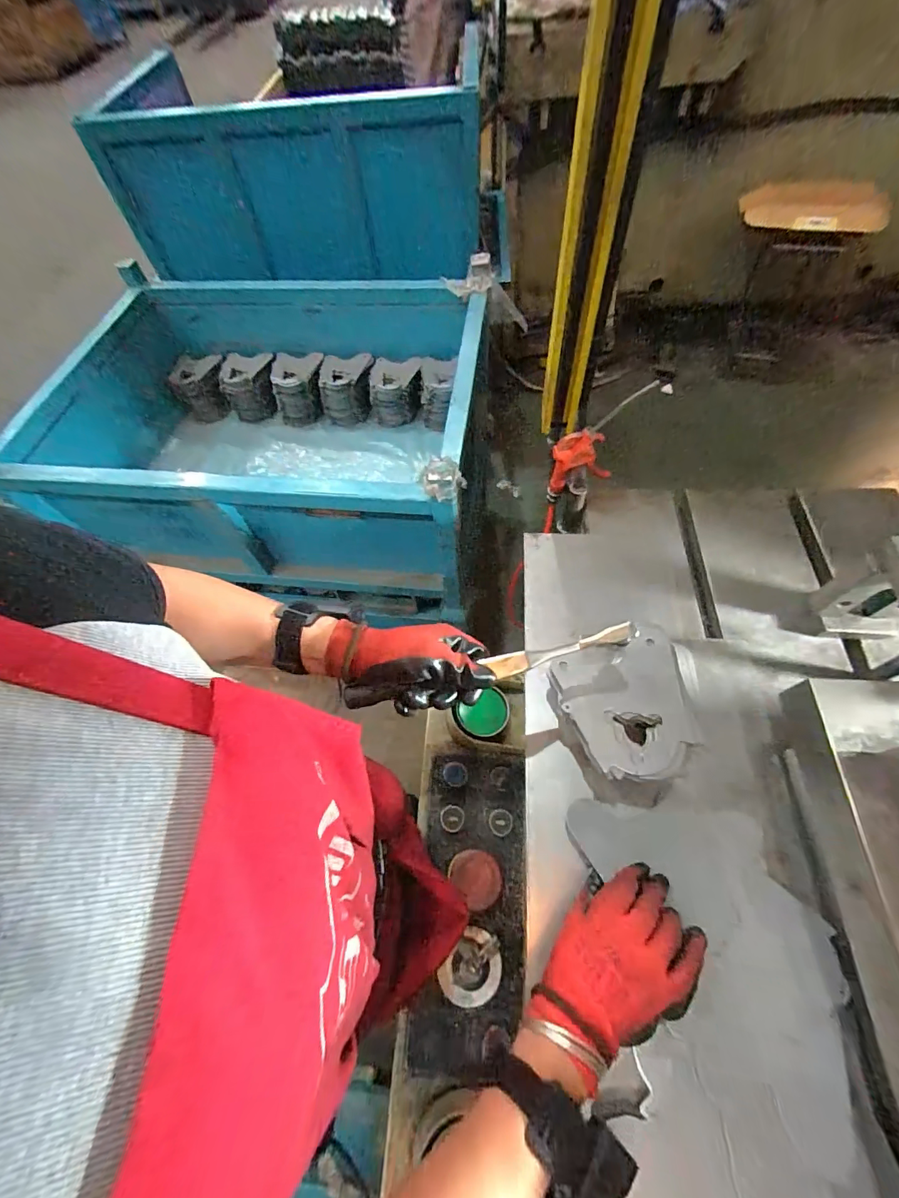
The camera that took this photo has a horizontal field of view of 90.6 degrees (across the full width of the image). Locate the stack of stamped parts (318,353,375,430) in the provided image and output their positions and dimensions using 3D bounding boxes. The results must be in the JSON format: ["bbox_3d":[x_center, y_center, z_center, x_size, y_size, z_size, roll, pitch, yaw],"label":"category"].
[{"bbox_3d":[-0.280,-0.581,1.256,0.139,0.149,0.137,4,61,6],"label":"stack of stamped parts"}]

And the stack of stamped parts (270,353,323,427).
[{"bbox_3d":[-0.411,-0.594,1.259,0.134,0.149,0.132,3,61,5],"label":"stack of stamped parts"}]

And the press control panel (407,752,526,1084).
[{"bbox_3d":[0.025,0.340,0.515,0.121,0.046,0.309,2,60,5],"label":"press control panel"}]

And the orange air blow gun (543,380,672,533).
[{"bbox_3d":[0.200,-0.208,0.656,0.099,0.276,0.027,20,61,-9],"label":"orange air blow gun"}]

